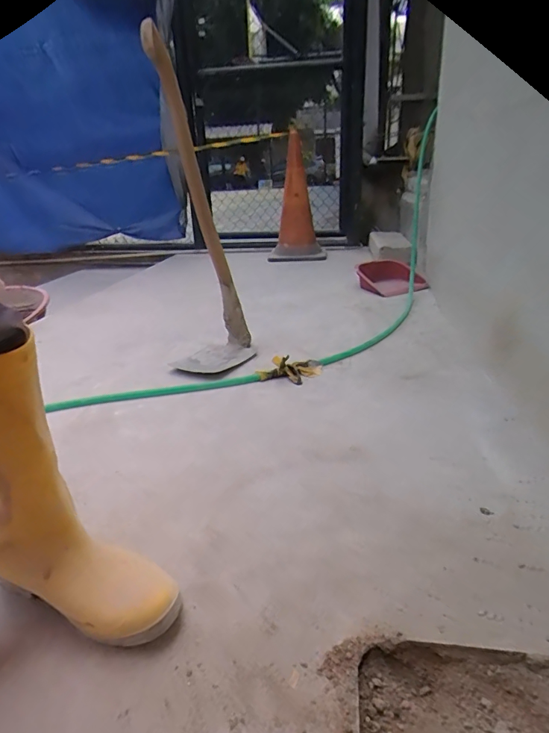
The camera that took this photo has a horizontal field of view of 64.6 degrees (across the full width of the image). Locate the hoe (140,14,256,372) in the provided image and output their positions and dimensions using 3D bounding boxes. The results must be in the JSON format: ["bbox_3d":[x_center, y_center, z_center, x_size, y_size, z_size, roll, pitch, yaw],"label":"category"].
[{"bbox_3d":[-0.193,-0.371,1.095,0.222,0.749,0.177,-5,23,-5],"label":"hoe"}]

